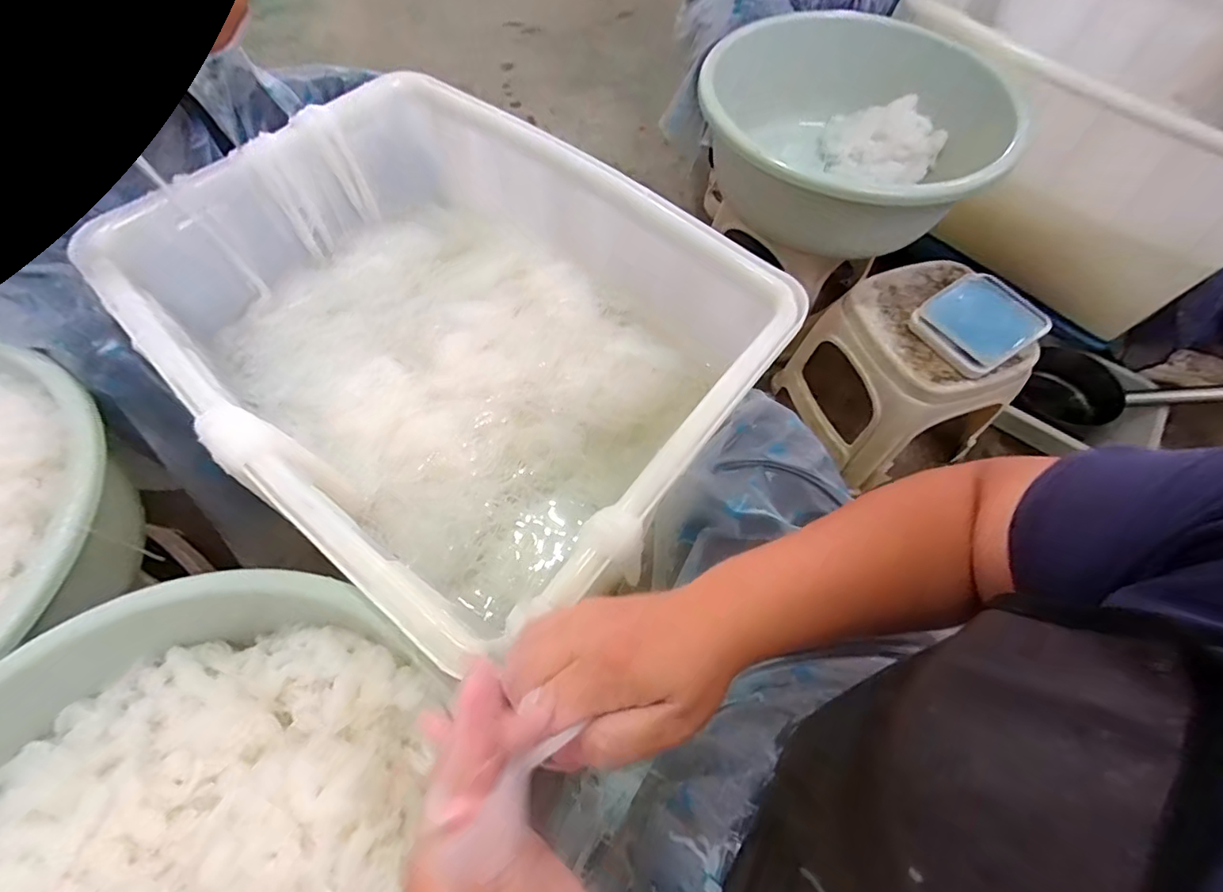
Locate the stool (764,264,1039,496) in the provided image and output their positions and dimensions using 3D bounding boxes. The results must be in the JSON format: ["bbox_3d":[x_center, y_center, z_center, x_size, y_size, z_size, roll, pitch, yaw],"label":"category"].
[{"bbox_3d":[0.483,-0.123,0.913,0.258,0.241,0.255,-23,64,-13],"label":"stool"}]

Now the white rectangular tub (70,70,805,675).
[{"bbox_3d":[-0.181,-0.133,0.630,0.661,0.176,0.502,38,67,18],"label":"white rectangular tub"}]

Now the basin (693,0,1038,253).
[{"bbox_3d":[0.363,-0.499,0.880,0.451,0.188,0.465,0,61,-1],"label":"basin"}]

